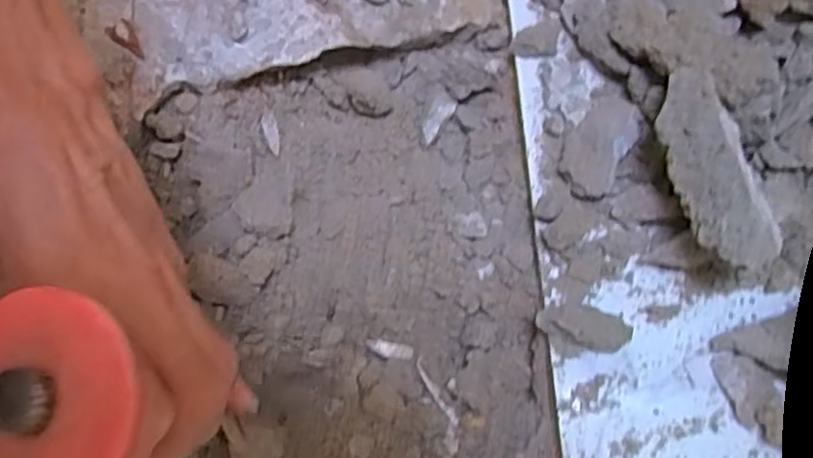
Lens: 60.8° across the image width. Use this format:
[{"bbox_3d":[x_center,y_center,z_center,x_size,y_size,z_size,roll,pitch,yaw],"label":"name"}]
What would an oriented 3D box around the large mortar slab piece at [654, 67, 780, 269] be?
[{"bbox_3d":[0.172,-0.036,0.391,0.043,0.017,0.119,-15,75,-6],"label":"large mortar slab piece"}]

